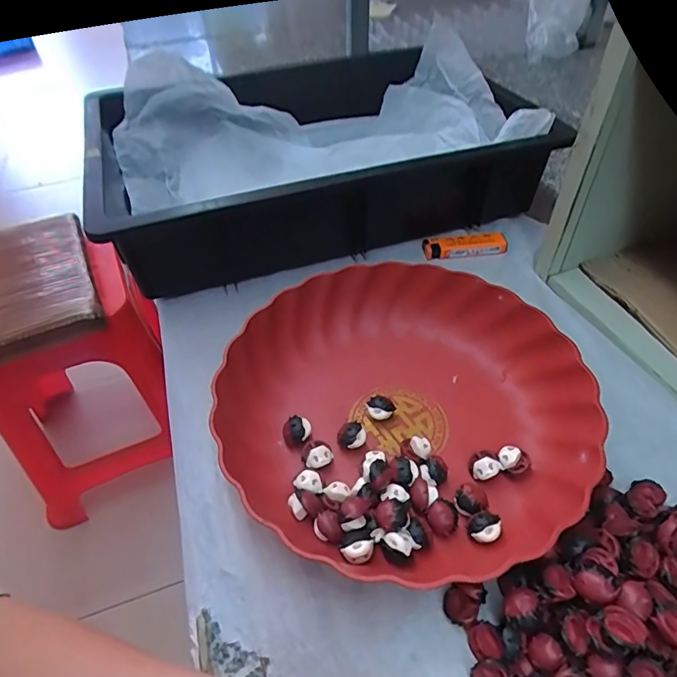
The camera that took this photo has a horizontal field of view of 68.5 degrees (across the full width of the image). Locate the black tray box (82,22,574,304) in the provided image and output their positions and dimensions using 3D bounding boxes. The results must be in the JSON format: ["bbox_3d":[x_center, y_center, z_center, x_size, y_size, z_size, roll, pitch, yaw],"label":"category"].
[{"bbox_3d":[-0.034,-0.220,0.565,0.440,0.098,0.338,-18,49,-13],"label":"black tray box"}]

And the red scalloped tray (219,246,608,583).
[{"bbox_3d":[0.048,0.040,0.351,0.246,0.045,0.247,10,49,13],"label":"red scalloped tray"}]

